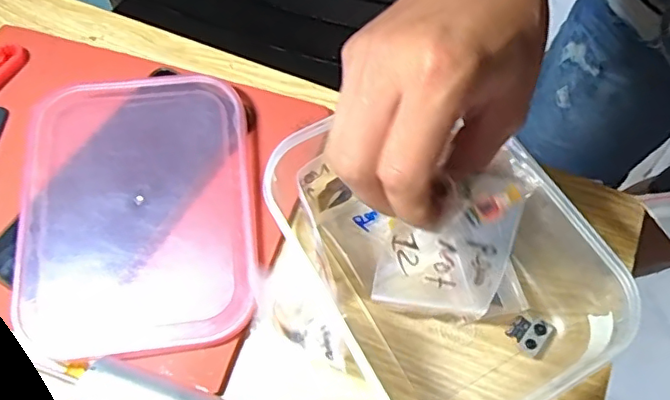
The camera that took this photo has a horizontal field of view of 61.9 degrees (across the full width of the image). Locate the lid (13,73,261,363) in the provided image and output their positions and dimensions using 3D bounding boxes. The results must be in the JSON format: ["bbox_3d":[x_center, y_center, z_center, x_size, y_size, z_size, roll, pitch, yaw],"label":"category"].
[{"bbox_3d":[-0.114,0.003,0.327,0.127,0.015,0.169,-8,64,-5],"label":"lid"}]

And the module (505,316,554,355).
[{"bbox_3d":[0.109,0.074,0.313,0.019,0.006,0.020,36,68,16],"label":"module"}]

